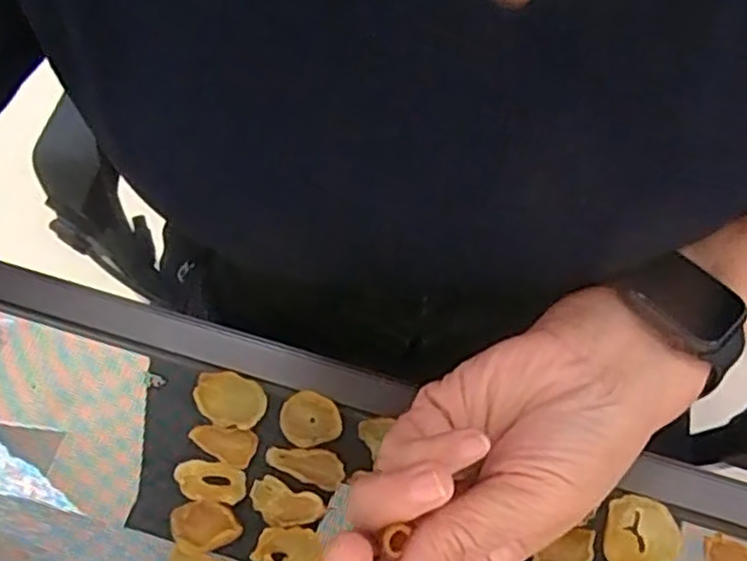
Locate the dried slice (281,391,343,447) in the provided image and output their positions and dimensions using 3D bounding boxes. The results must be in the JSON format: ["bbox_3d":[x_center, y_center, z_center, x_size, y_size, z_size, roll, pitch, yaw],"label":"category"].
[{"bbox_3d":[-0.029,0.062,0.318,0.026,0.004,0.024,0,74,1],"label":"dried slice"}]

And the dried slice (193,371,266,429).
[{"bbox_3d":[-0.066,0.054,0.321,0.032,0.005,0.023,18,75,6],"label":"dried slice"}]

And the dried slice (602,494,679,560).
[{"bbox_3d":[0.114,0.108,0.301,0.029,0.005,0.030,0,74,1],"label":"dried slice"}]

